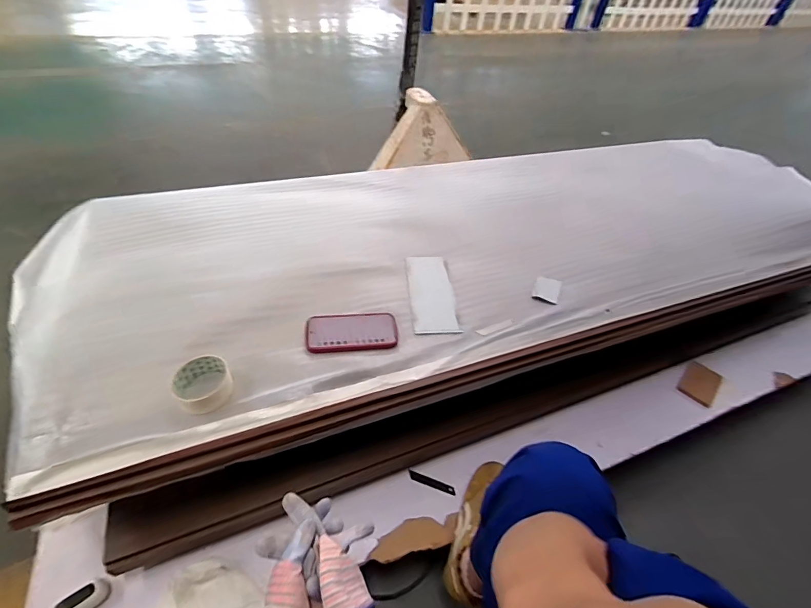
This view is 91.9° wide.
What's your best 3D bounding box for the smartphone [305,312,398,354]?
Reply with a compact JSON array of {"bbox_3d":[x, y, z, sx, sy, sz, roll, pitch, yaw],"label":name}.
[{"bbox_3d":[-0.099,0.051,0.729,0.165,0.010,0.078,-5,56,-11],"label":"smartphone"}]

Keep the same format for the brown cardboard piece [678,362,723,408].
[{"bbox_3d":[0.779,0.208,1.035,0.083,0.010,0.122,43,59,17],"label":"brown cardboard piece"}]

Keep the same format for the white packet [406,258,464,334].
[{"bbox_3d":[0.055,-0.022,0.821,0.088,0.010,0.198,-5,51,-3],"label":"white packet"}]

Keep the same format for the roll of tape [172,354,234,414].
[{"bbox_3d":[-0.319,0.127,0.622,0.080,0.036,0.089,-17,50,-23],"label":"roll of tape"}]

